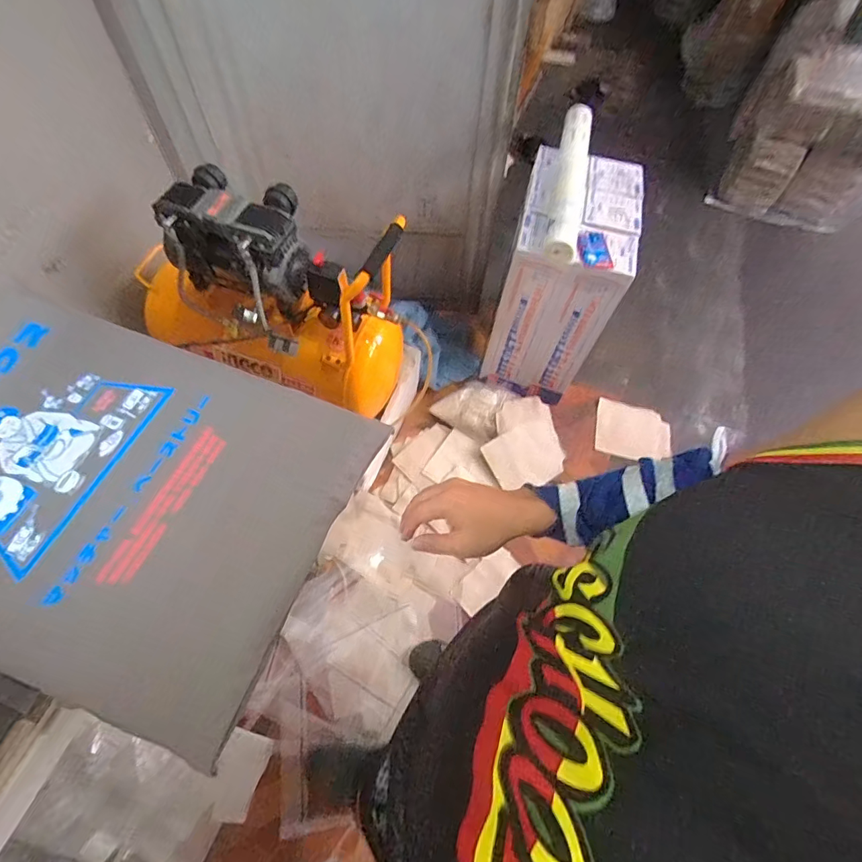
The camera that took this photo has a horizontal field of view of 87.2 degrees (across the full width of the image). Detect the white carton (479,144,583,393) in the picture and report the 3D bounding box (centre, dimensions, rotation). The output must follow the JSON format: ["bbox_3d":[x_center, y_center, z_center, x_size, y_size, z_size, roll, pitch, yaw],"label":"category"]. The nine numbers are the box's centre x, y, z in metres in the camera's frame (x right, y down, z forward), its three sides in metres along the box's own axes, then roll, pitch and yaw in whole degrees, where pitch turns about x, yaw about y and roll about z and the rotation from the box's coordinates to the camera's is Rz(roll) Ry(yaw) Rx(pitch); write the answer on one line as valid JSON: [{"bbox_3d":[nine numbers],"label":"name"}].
[{"bbox_3d":[0.317,-0.487,1.471,0.185,0.590,0.456,13,62,4],"label":"white carton"}]

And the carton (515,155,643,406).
[{"bbox_3d":[0.471,-0.448,1.460,0.187,0.592,0.453,17,62,6],"label":"carton"}]

